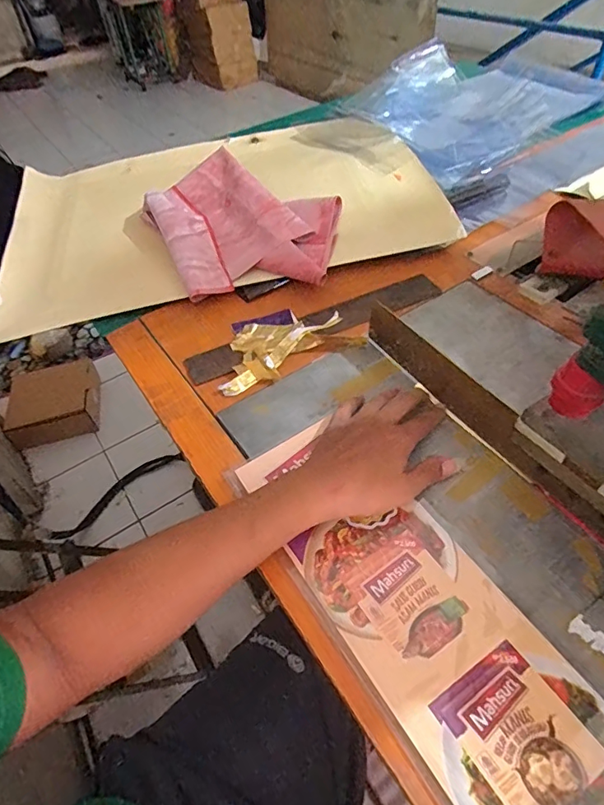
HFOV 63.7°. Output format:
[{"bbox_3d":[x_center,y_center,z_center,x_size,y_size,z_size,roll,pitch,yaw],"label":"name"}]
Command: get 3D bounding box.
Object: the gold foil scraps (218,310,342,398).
[{"bbox_3d":[-0.042,-0.076,0.589,0.163,0.030,0.094,-35,54,-26],"label":"gold foil scraps"}]

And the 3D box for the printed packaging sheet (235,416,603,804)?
[{"bbox_3d":[0.134,0.209,0.336,0.123,0.010,0.545,-29,52,-16],"label":"printed packaging sheet"}]

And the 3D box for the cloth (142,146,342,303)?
[{"bbox_3d":[-0.084,-0.271,0.722,0.261,0.091,0.326,-17,48,-12],"label":"cloth"}]

